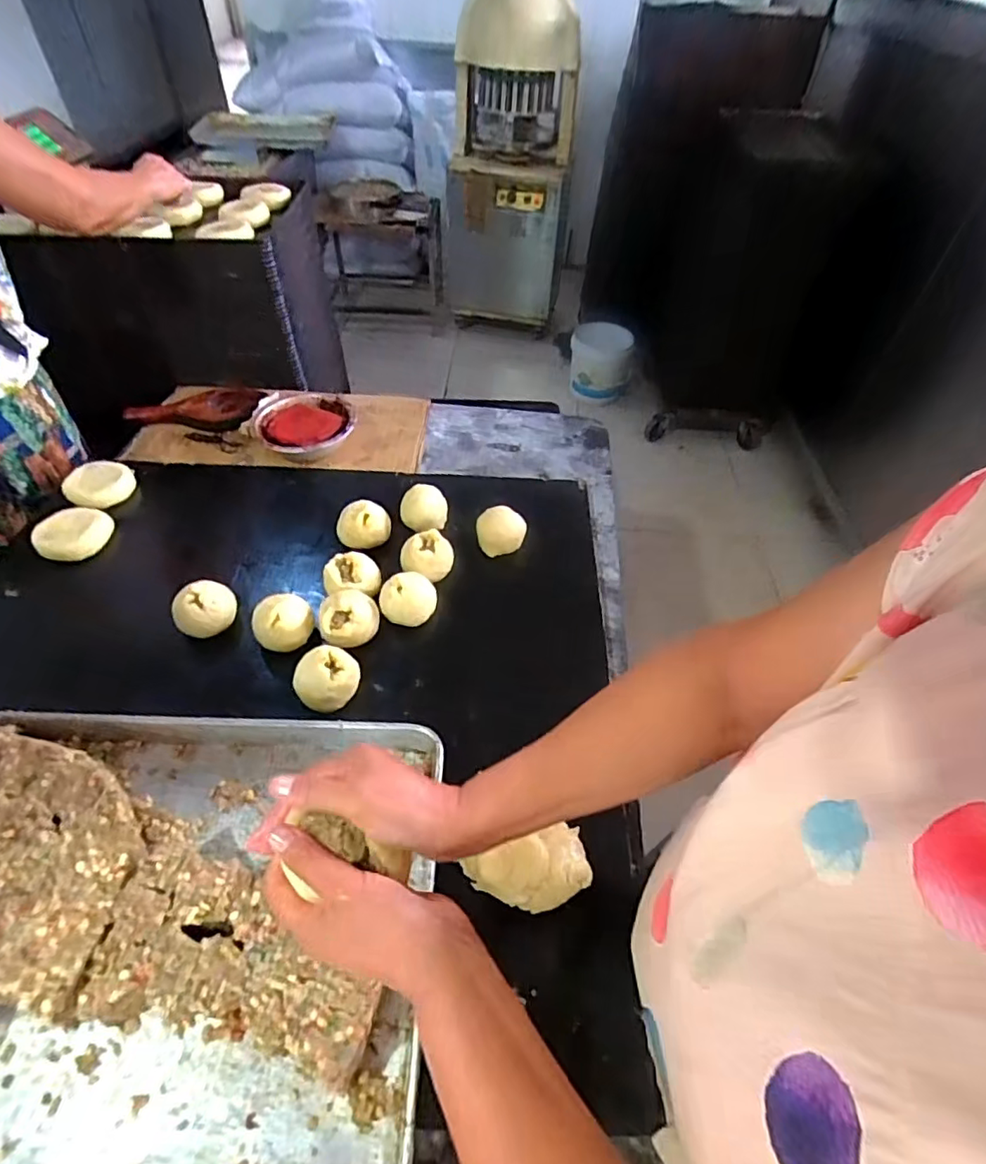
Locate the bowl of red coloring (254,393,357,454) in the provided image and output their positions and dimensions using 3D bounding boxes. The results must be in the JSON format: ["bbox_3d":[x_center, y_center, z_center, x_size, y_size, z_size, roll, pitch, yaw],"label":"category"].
[{"bbox_3d":[-0.352,-0.291,1.047,0.183,0.048,0.180,2,49,-2],"label":"bowl of red coloring"}]

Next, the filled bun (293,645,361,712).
[{"bbox_3d":[-0.203,0.114,0.684,0.074,0.054,0.073,1,50,-3],"label":"filled bun"}]

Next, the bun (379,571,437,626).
[{"bbox_3d":[-0.117,0.021,0.779,0.076,0.052,0.071,2,49,-2],"label":"bun"}]

